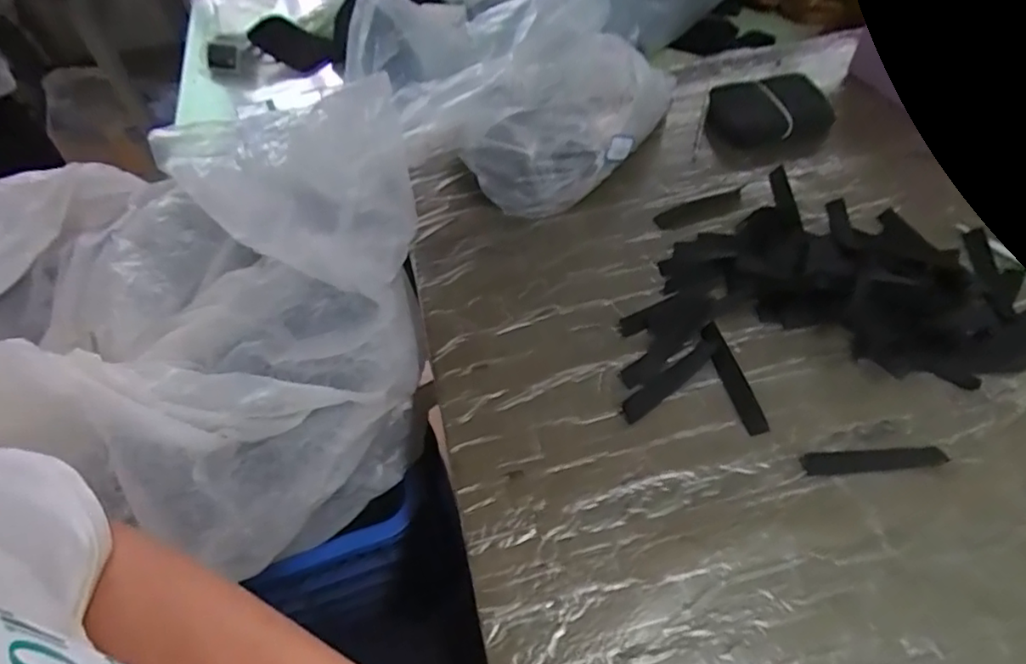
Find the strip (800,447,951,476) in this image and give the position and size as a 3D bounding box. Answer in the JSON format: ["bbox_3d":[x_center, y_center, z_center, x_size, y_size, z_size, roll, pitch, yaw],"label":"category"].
[{"bbox_3d":[0.240,0.085,0.394,0.092,0.004,0.015,-5,54,0],"label":"strip"}]

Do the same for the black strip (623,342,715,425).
[{"bbox_3d":[0.115,0.036,0.434,0.091,0.004,0.016,-33,59,-19],"label":"black strip"}]

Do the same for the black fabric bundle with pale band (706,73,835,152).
[{"bbox_3d":[0.255,-0.216,0.586,0.117,0.030,0.082,-10,54,-3],"label":"black fabric bundle with pale band"}]

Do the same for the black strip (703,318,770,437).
[{"bbox_3d":[0.161,0.033,0.434,0.018,0.006,0.091,-11,54,-4],"label":"black strip"}]

